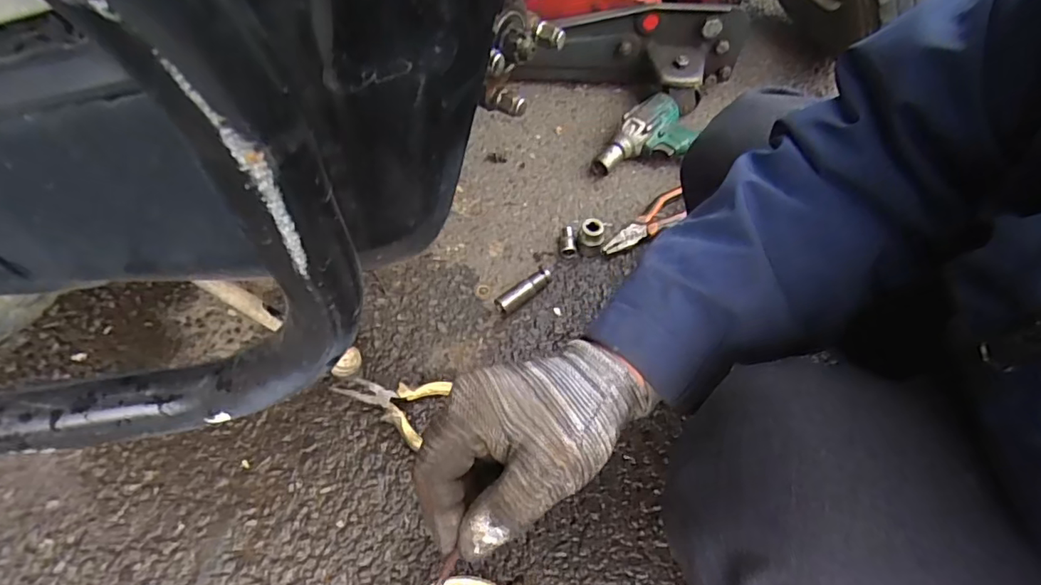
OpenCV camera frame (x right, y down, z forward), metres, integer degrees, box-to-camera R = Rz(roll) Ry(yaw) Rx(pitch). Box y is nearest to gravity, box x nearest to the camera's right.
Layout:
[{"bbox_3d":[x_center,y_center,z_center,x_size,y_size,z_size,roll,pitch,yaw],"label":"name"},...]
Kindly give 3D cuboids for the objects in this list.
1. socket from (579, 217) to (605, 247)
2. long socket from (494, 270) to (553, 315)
[{"bbox_3d":[0.094,-0.073,0.721,0.032,0.052,0.028,13,60,7],"label":"socket"},{"bbox_3d":[0.004,-0.001,0.685,0.080,0.022,0.022,-36,66,-20],"label":"long socket"}]

